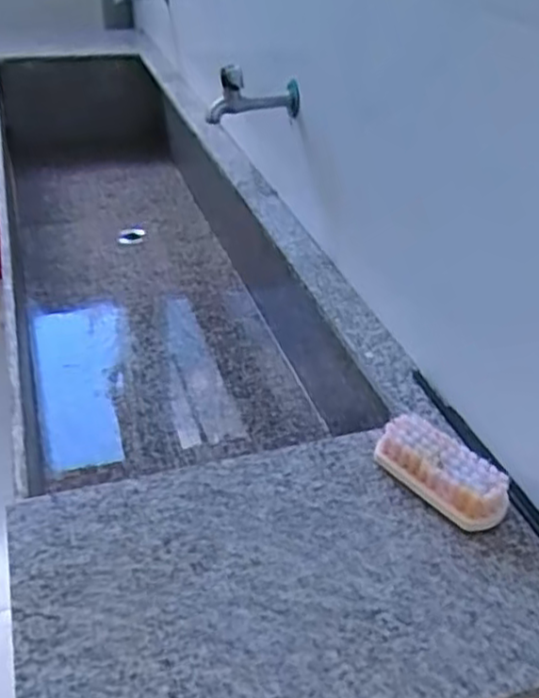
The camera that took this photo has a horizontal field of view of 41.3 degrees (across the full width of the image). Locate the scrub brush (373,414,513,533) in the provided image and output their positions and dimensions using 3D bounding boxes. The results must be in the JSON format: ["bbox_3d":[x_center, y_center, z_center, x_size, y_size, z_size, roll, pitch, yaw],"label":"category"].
[{"bbox_3d":[0.139,0.100,0.577,0.044,0.037,0.109,-28,47,-34],"label":"scrub brush"}]

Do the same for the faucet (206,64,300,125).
[{"bbox_3d":[-0.017,-0.319,0.883,0.122,0.071,0.040,-20,43,-27],"label":"faucet"}]

